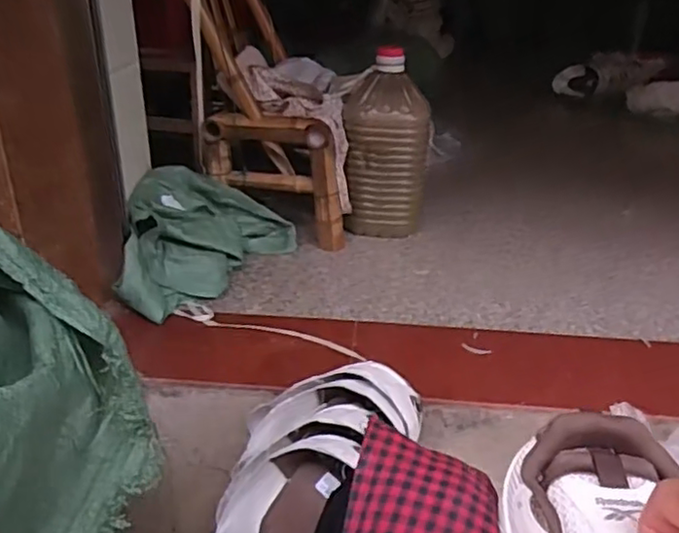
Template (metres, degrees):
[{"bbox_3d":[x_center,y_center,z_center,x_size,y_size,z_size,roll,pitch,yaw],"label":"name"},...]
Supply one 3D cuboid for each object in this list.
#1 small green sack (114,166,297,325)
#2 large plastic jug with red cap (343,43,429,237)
[{"bbox_3d":[-0.261,-0.055,1.339,0.330,0.165,0.390,-1,28,-5],"label":"small green sack"},{"bbox_3d":[0.108,-0.282,1.525,0.194,0.404,0.152,-1,28,-5],"label":"large plastic jug with red cap"}]

